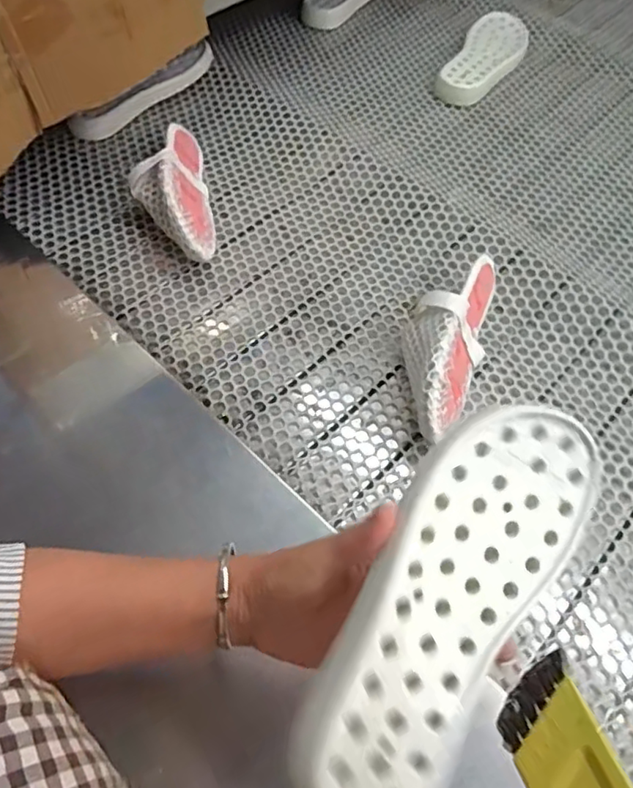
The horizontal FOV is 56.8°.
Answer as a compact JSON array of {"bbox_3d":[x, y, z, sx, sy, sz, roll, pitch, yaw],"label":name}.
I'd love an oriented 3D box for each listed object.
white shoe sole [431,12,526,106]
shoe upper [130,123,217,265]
[{"bbox_3d":[0.268,-0.530,0.920,0.090,0.020,0.257,25,61,12],"label":"white shoe sole"},{"bbox_3d":[-0.174,-0.248,0.699,0.084,0.081,0.226,-10,60,-8],"label":"shoe upper"}]

